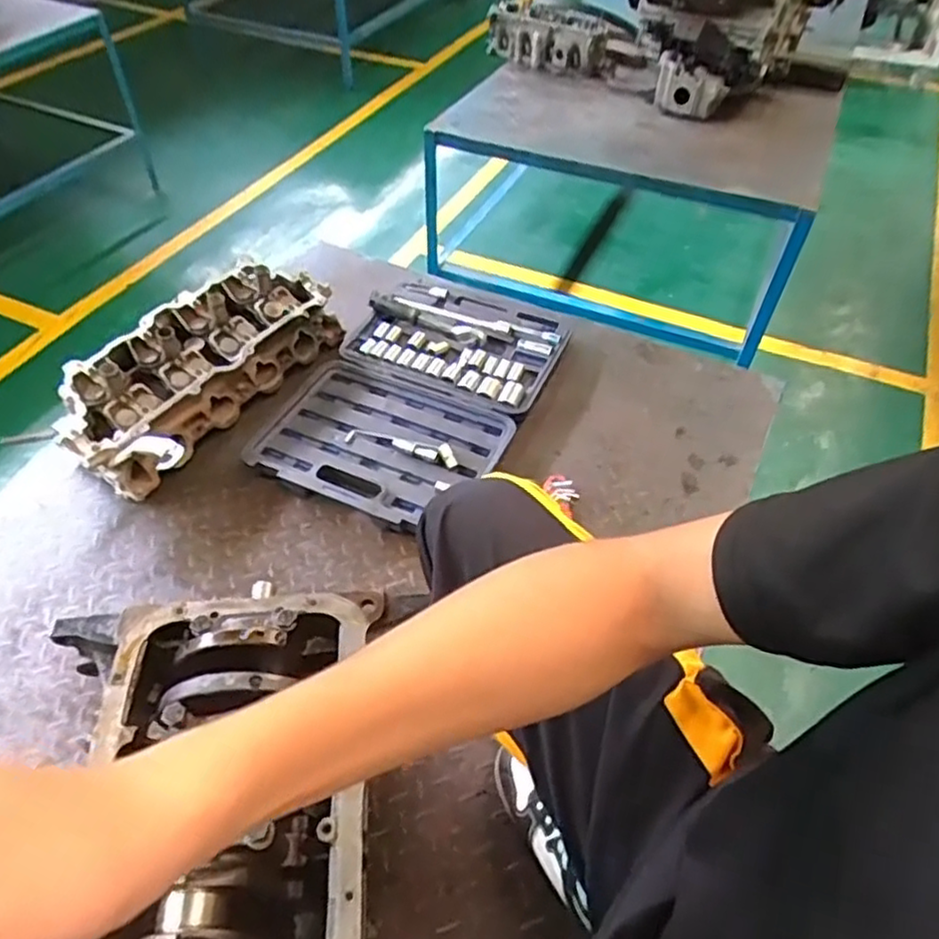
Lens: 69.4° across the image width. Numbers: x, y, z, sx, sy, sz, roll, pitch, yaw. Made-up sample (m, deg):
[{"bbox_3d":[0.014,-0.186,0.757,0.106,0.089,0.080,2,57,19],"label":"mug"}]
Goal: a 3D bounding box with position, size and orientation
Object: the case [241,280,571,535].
[{"bbox_3d":[-0.087,-0.132,1.183,0.363,0.068,0.526,21,52,16],"label":"case"}]

